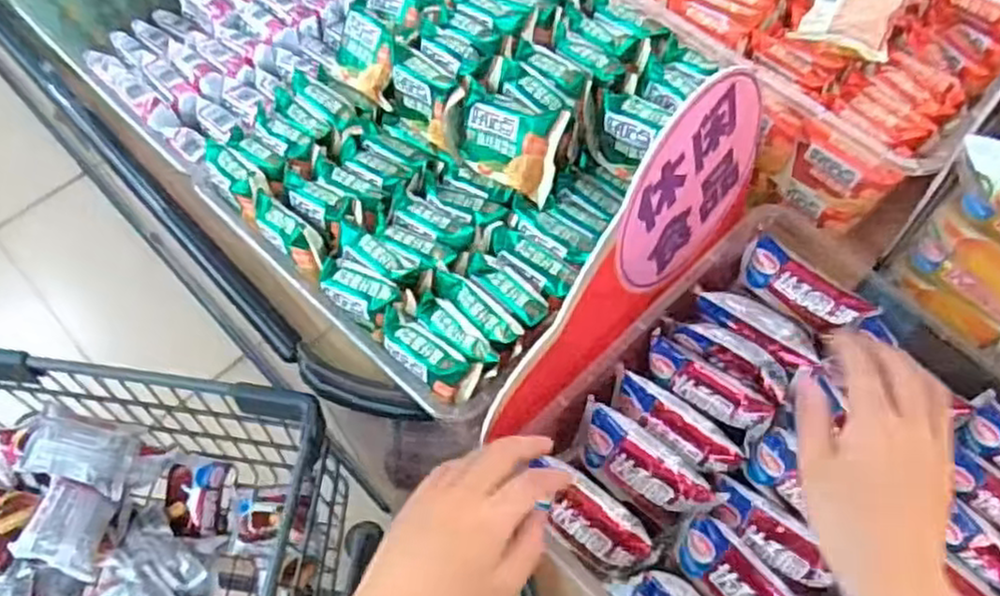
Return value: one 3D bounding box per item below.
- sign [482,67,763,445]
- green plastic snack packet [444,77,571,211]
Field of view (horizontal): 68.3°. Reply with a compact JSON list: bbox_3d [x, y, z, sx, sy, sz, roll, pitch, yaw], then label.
[{"bbox_3d":[0.085,-0.034,0.455,0.010,0.146,0.267,35,65,30],"label":"sign"},{"bbox_3d":[0.003,-0.108,0.500,0.083,0.060,0.026,26,33,19],"label":"green plastic snack packet"}]

